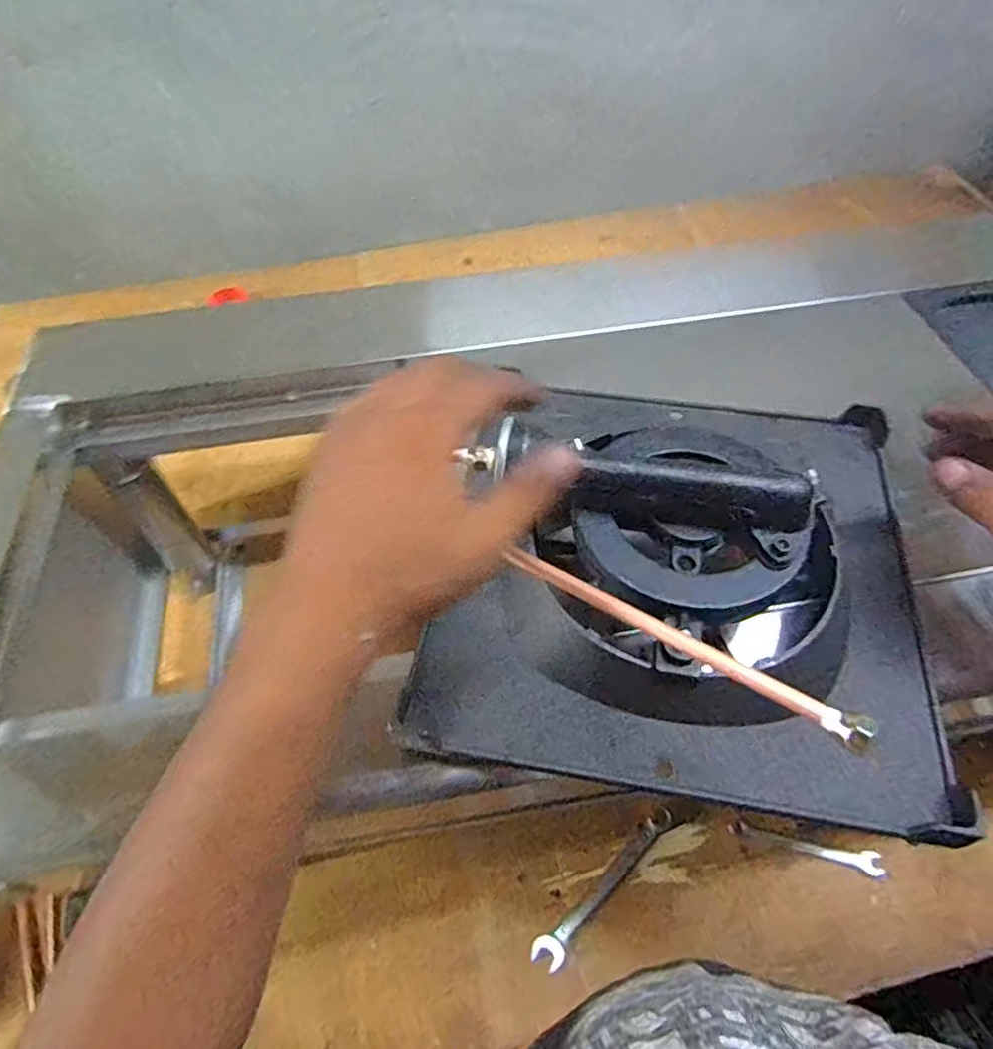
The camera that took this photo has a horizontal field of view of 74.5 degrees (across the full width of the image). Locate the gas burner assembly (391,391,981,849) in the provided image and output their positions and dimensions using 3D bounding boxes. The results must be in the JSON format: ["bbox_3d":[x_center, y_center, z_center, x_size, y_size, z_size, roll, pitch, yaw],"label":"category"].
[{"bbox_3d":[0.116,-0.001,0.394,0.287,0.090,0.293,8,55,7],"label":"gas burner assembly"}]

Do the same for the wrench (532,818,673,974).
[{"bbox_3d":[0.098,0.331,0.599,0.026,0.008,0.165,38,63,25],"label":"wrench"}]

